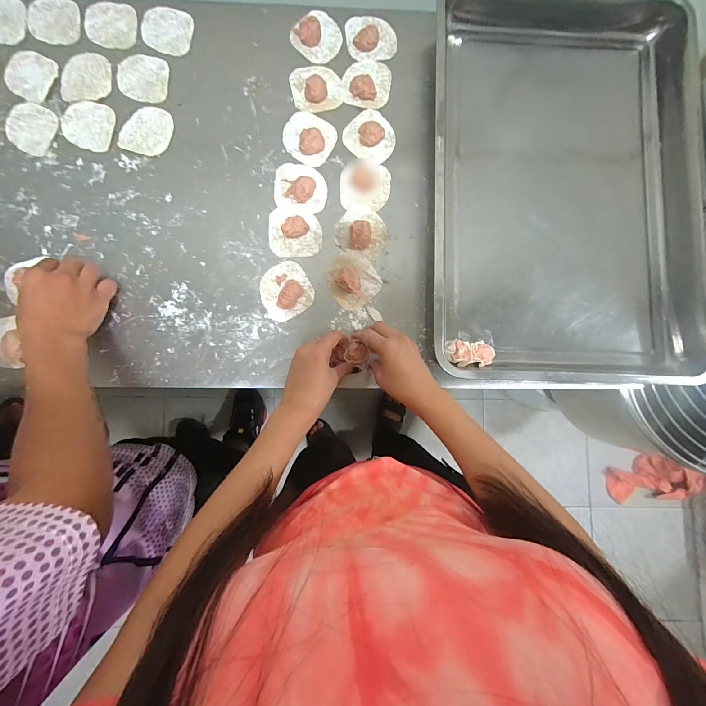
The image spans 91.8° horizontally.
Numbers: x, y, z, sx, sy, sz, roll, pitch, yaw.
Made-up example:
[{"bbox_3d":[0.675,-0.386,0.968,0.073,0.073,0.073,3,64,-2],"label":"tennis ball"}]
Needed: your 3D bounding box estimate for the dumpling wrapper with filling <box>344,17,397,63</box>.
[{"bbox_3d":[0.030,-0.502,0.539,0.077,0.016,0.072,-4,86,-4],"label":"dumpling wrapper with filling"}]

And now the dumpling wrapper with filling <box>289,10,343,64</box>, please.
[{"bbox_3d":[-0.055,-0.498,0.531,0.073,0.018,0.078,0,85,-4],"label":"dumpling wrapper with filling"}]

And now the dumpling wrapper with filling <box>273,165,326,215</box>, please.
[{"bbox_3d":[-0.078,-0.249,0.507,0.077,0.021,0.074,0,85,-4],"label":"dumpling wrapper with filling"}]

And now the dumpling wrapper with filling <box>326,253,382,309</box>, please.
[{"bbox_3d":[0.001,-0.108,0.498,0.070,0.026,0.077,-30,88,-6],"label":"dumpling wrapper with filling"}]

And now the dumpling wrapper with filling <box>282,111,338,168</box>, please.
[{"bbox_3d":[-0.068,-0.331,0.514,0.079,0.023,0.075,0,85,-4],"label":"dumpling wrapper with filling"}]

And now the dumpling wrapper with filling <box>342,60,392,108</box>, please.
[{"bbox_3d":[0.023,-0.424,0.528,0.071,0.020,0.079,12,85,-3],"label":"dumpling wrapper with filling"}]

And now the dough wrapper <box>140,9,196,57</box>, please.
[{"bbox_3d":[-0.286,-0.500,0.527,0.076,0.004,0.077,0,85,-4],"label":"dough wrapper"}]

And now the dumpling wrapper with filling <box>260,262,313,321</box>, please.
[{"bbox_3d":[-0.100,-0.093,0.494,0.073,0.020,0.076,0,85,-4],"label":"dumpling wrapper with filling"}]

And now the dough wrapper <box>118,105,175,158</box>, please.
[{"bbox_3d":[-0.307,-0.334,0.512,0.068,0.004,0.076,15,84,-2],"label":"dough wrapper"}]

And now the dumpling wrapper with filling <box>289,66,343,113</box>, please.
[{"bbox_3d":[-0.056,-0.412,0.522,0.076,0.023,0.073,-13,86,-5],"label":"dumpling wrapper with filling"}]

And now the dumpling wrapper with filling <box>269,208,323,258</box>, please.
[{"bbox_3d":[-0.085,-0.179,0.499,0.077,0.025,0.069,-1,85,-4],"label":"dumpling wrapper with filling"}]

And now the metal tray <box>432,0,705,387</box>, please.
[{"bbox_3d":[0.310,-0.255,0.512,0.387,0.066,0.592,2,85,-4],"label":"metal tray"}]

